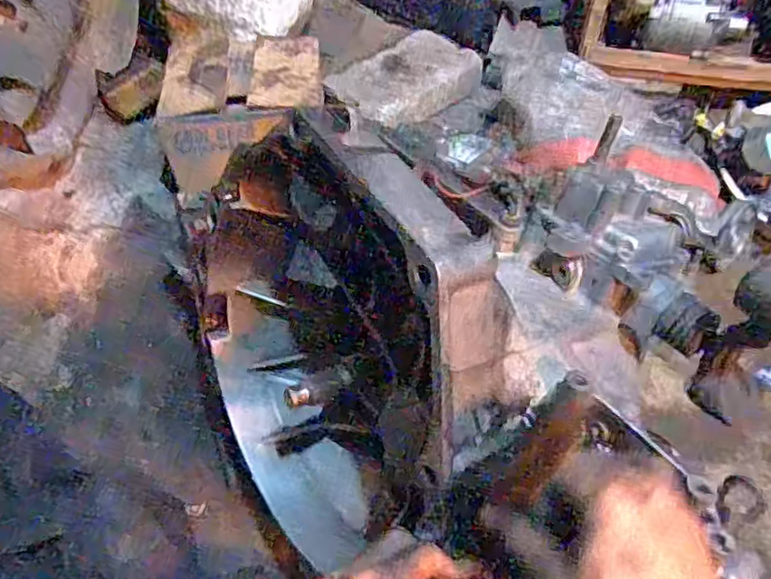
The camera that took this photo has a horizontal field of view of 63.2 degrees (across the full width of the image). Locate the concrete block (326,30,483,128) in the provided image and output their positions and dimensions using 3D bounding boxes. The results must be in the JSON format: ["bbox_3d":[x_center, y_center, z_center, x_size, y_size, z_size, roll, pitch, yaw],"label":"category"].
[{"bbox_3d":[0.045,-0.408,1.201,0.281,0.069,0.181,-35,60,-23],"label":"concrete block"}]

